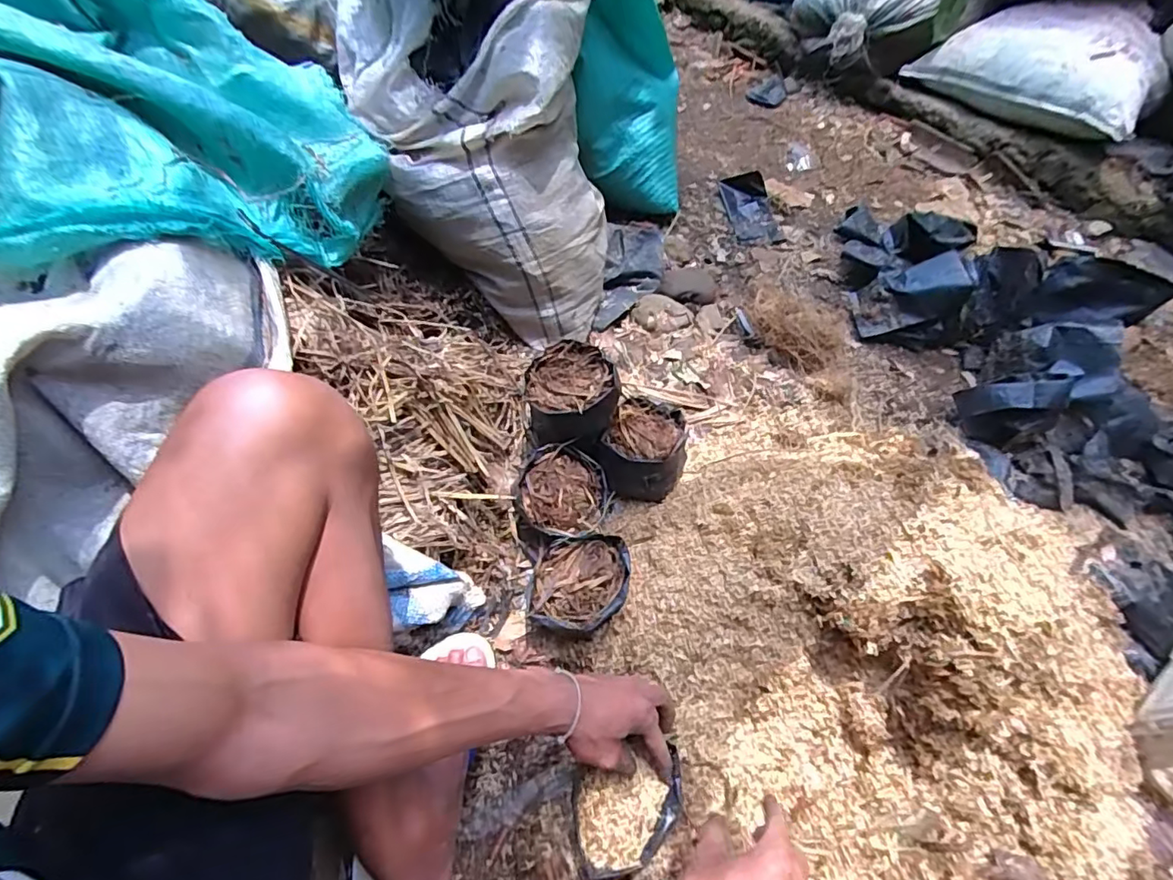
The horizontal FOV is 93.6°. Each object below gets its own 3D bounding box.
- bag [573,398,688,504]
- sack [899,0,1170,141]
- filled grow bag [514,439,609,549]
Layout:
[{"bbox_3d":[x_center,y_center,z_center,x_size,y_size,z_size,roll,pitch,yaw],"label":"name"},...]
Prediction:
[{"bbox_3d":[0.073,0.014,0.727,0.112,0.089,0.130,34,64,20],"label":"bag"},{"bbox_3d":[0.960,-0.786,1.157,0.262,0.140,0.456,-28,61,-16],"label":"sack"},{"bbox_3d":[-0.033,0.082,0.706,0.110,0.098,0.117,33,63,20],"label":"filled grow bag"}]

